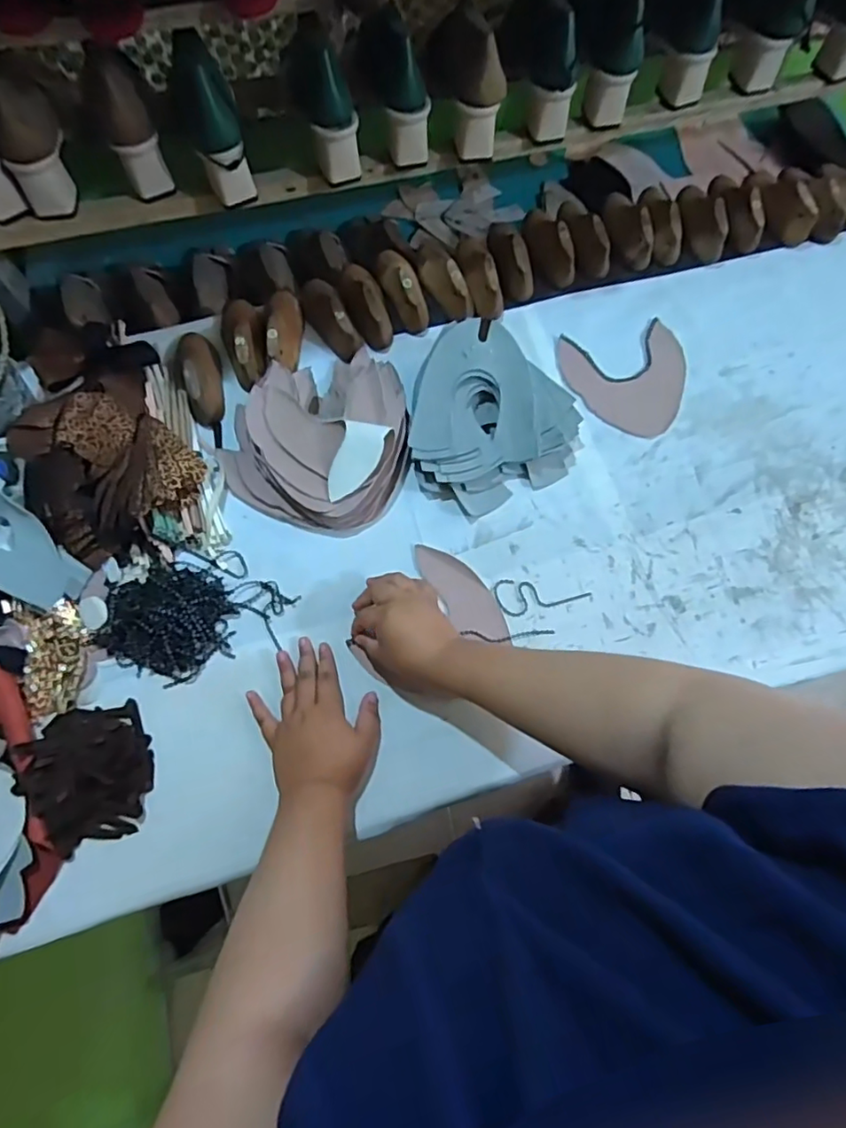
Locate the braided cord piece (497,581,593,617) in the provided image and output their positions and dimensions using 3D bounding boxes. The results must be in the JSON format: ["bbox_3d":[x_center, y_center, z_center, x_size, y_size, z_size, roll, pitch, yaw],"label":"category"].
[{"bbox_3d":[0.137,0.031,0.670,0.103,0.004,0.044,-15,72,-4],"label":"braided cord piece"}]

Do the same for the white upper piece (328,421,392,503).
[{"bbox_3d":[-0.075,-0.115,0.654,0.052,0.007,0.092,17,97,8],"label":"white upper piece"}]

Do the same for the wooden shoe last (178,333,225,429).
[{"bbox_3d":[-0.289,-0.250,0.736,0.050,0.051,0.145,-14,72,-4],"label":"wooden shoe last"}]

